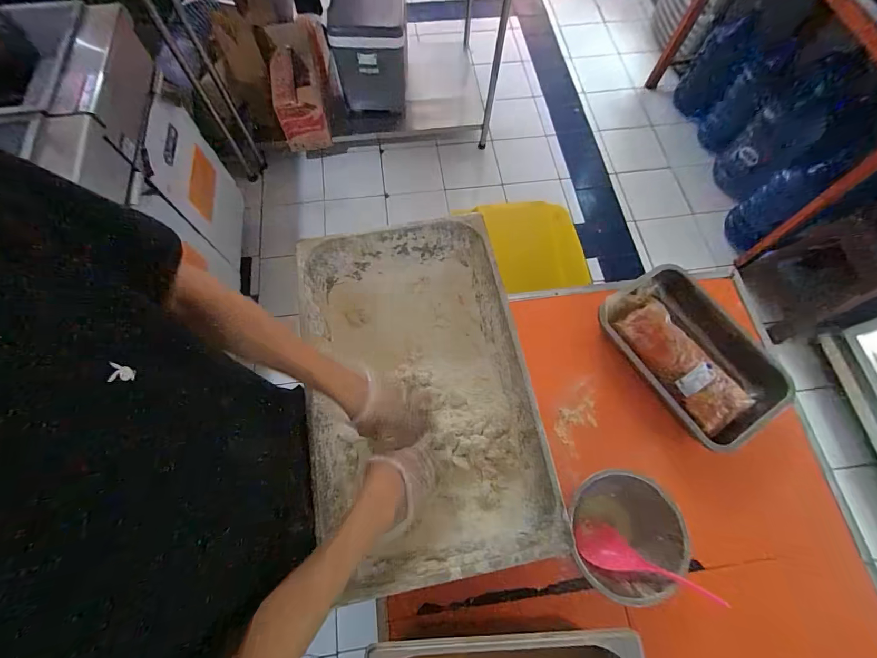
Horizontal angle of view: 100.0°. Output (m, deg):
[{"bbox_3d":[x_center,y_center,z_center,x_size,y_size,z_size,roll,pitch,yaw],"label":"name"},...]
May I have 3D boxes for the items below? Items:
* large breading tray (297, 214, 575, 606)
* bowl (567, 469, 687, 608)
[{"bbox_3d":[-0.032,0.090,0.598,0.312,0.147,0.514,-10,70,-5],"label":"large breading tray"},{"bbox_3d":[0.276,0.305,0.556,0.156,0.076,0.169,0,69,-1],"label":"bowl"}]

